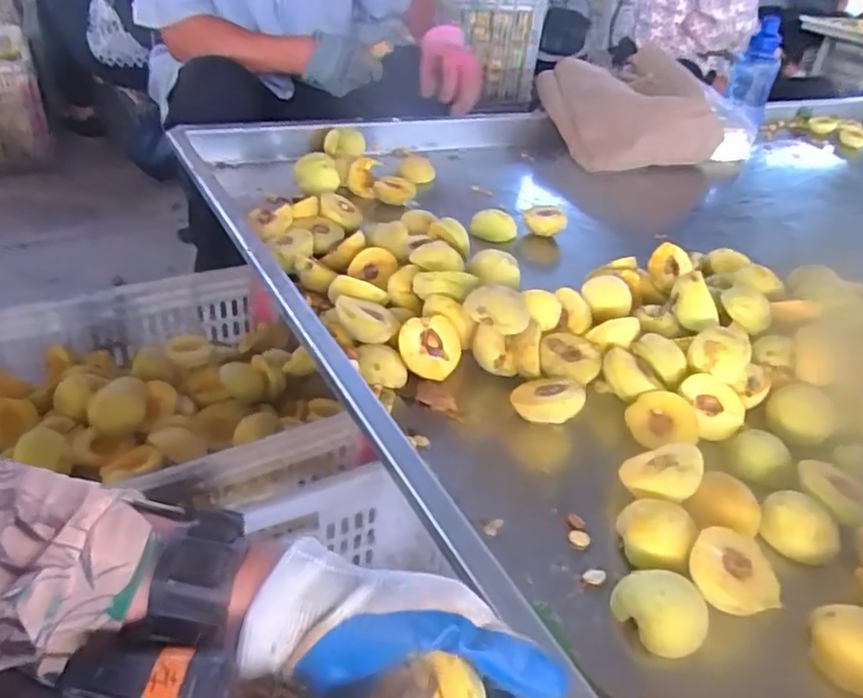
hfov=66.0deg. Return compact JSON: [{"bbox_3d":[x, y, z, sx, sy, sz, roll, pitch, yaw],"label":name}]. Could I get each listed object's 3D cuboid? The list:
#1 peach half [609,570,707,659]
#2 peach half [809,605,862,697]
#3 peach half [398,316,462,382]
[{"bbox_3d":[0.152,0.170,0.439,0.059,0.026,0.048,29,41,27],"label":"peach half"},{"bbox_3d":[0.272,0.193,0.431,0.045,0.025,0.048,18,37,14],"label":"peach half"},{"bbox_3d":[-0.003,0.000,0.621,0.055,0.028,0.060,-37,89,-22],"label":"peach half"}]

